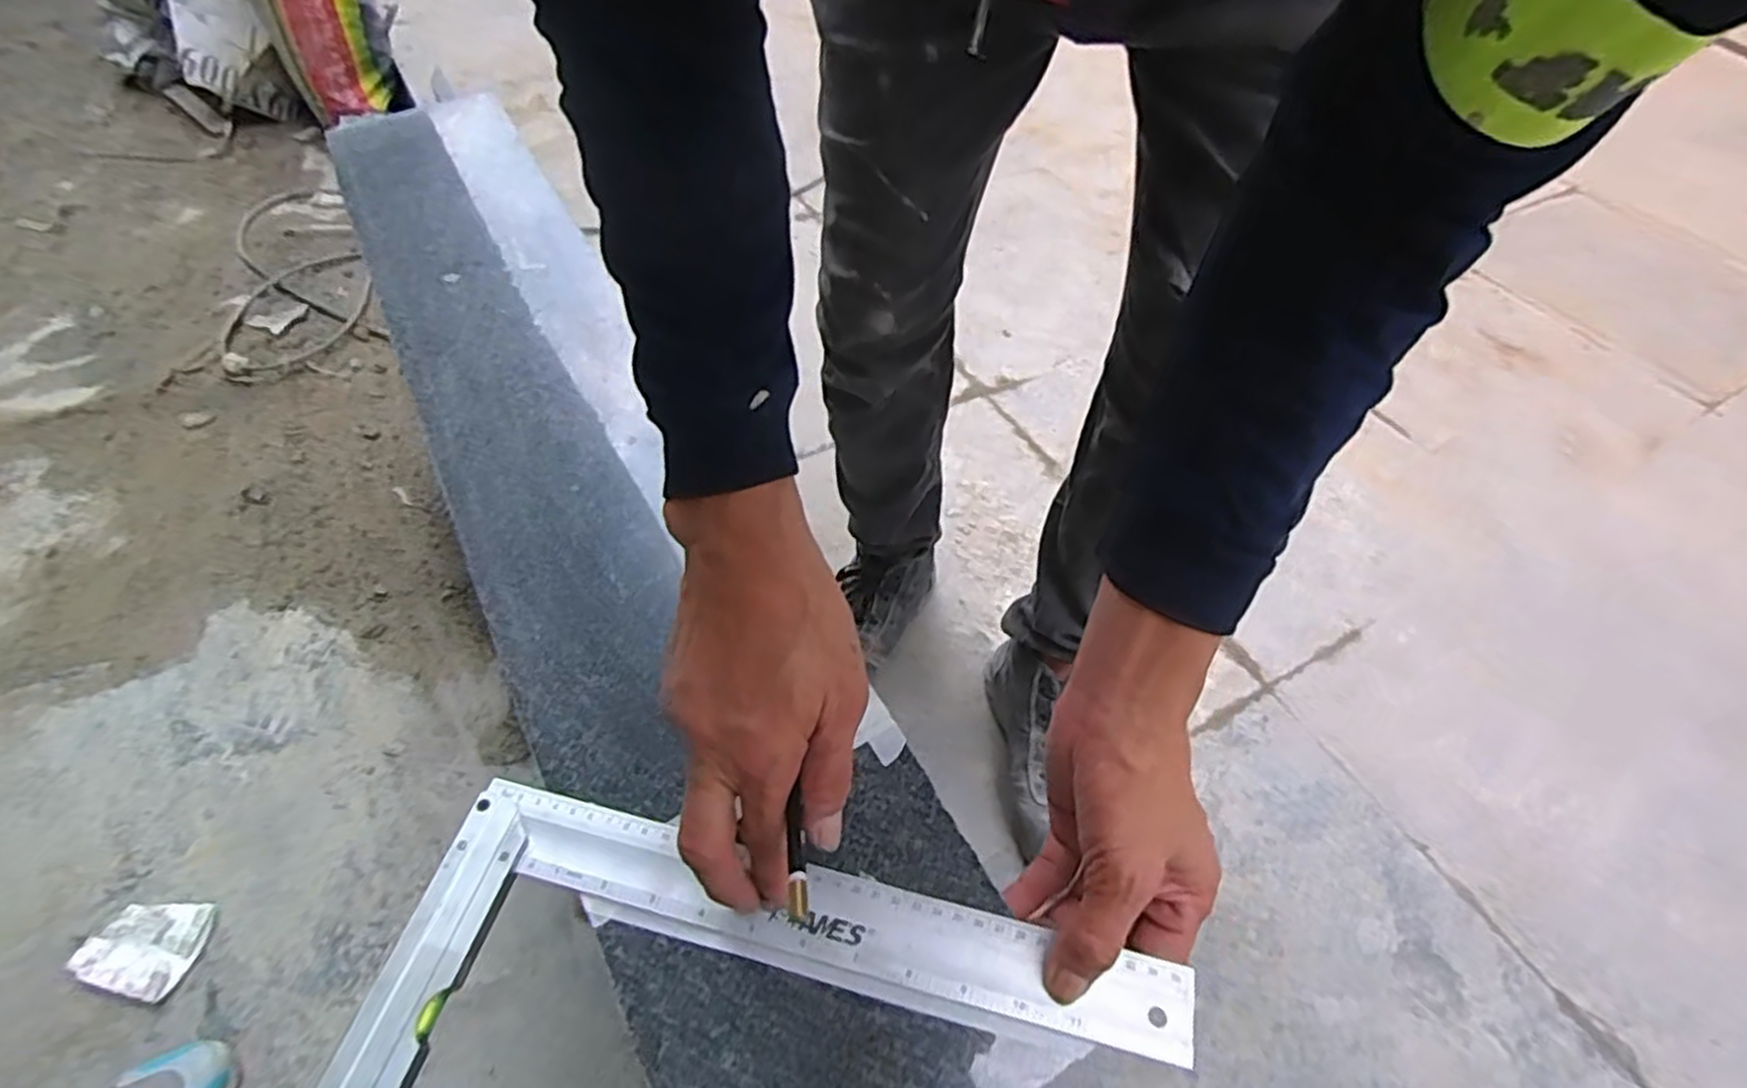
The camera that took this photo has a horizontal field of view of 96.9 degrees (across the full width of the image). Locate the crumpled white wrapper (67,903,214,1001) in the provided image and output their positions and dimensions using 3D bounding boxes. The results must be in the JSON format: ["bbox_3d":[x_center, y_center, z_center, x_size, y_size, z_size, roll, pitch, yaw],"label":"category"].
[{"bbox_3d":[-0.793,0.434,0.836,0.122,0.021,0.089,9,52,2],"label":"crumpled white wrapper"}]

